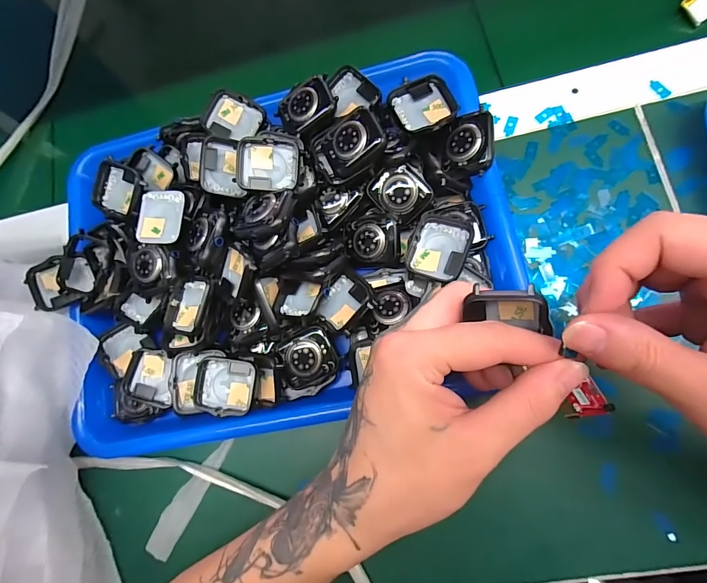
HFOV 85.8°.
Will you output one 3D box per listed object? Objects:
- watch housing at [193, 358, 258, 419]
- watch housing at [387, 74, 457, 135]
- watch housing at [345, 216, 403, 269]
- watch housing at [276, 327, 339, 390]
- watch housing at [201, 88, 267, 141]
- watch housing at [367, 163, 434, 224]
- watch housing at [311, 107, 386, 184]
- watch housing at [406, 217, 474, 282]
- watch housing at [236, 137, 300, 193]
[{"bbox_3d":[-0.088,0.066,0.267,0.042,0.012,0.038,2,80,10],"label":"watch housing"},{"bbox_3d":[0.049,-0.131,0.269,0.044,0.011,0.041,-16,77,6],"label":"watch housing"},{"bbox_3d":[0.013,-0.035,0.273,0.040,0.013,0.035,-1,79,9],"label":"watch housing"},{"bbox_3d":[-0.032,0.046,0.261,0.039,0.007,0.036,-23,77,5],"label":"watch housing"},{"bbox_3d":[-0.090,-0.131,0.290,0.037,0.015,0.035,25,84,13],"label":"watch housing"},{"bbox_3d":[0.033,-0.070,0.270,0.033,0.011,0.038,-43,76,0],"label":"watch housing"},{"bbox_3d":[-0.003,-0.099,0.261,0.049,0.014,0.037,-30,83,32],"label":"watch housing"},{"bbox_3d":[0.058,-0.029,0.254,0.036,0.008,0.043,16,83,12],"label":"watch housing"},{"bbox_3d":[-0.061,-0.088,0.269,0.041,0.013,0.036,6,80,11],"label":"watch housing"}]

